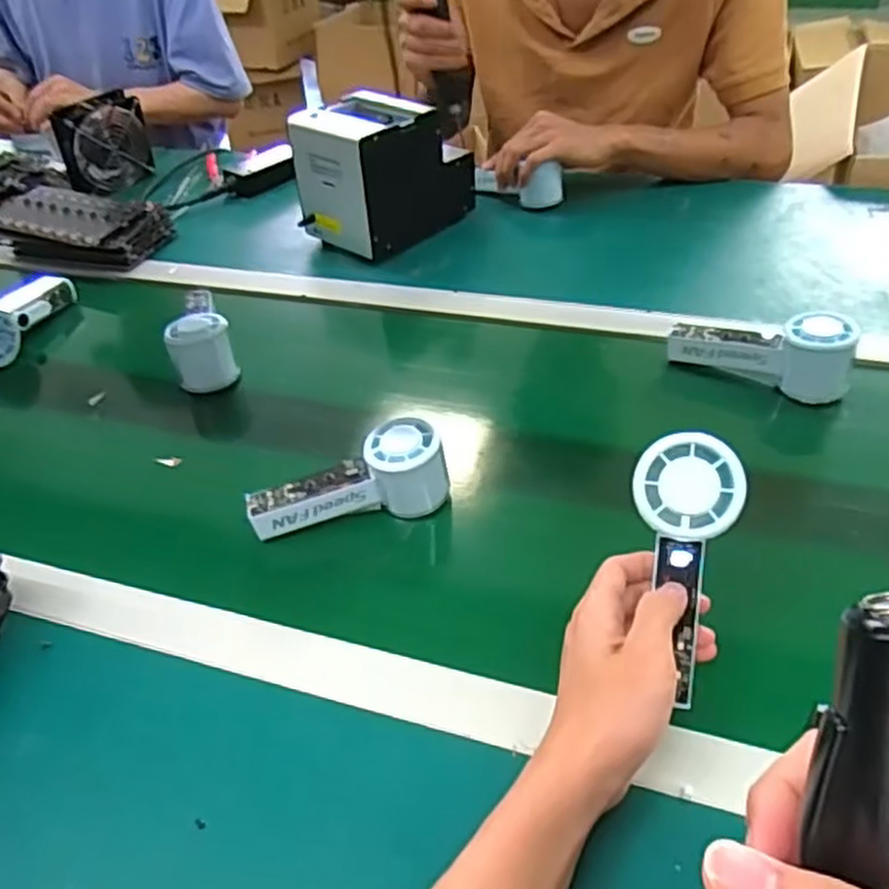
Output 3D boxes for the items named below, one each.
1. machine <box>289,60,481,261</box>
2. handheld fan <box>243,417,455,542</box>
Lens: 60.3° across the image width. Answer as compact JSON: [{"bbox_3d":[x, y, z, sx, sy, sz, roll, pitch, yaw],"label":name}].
[{"bbox_3d":[-0.071,-0.331,0.937,0.130,0.154,0.179,28,51,33],"label":"machine"},{"bbox_3d":[-0.071,0.034,0.580,0.145,0.065,0.046,-20,42,-17],"label":"handheld fan"}]

